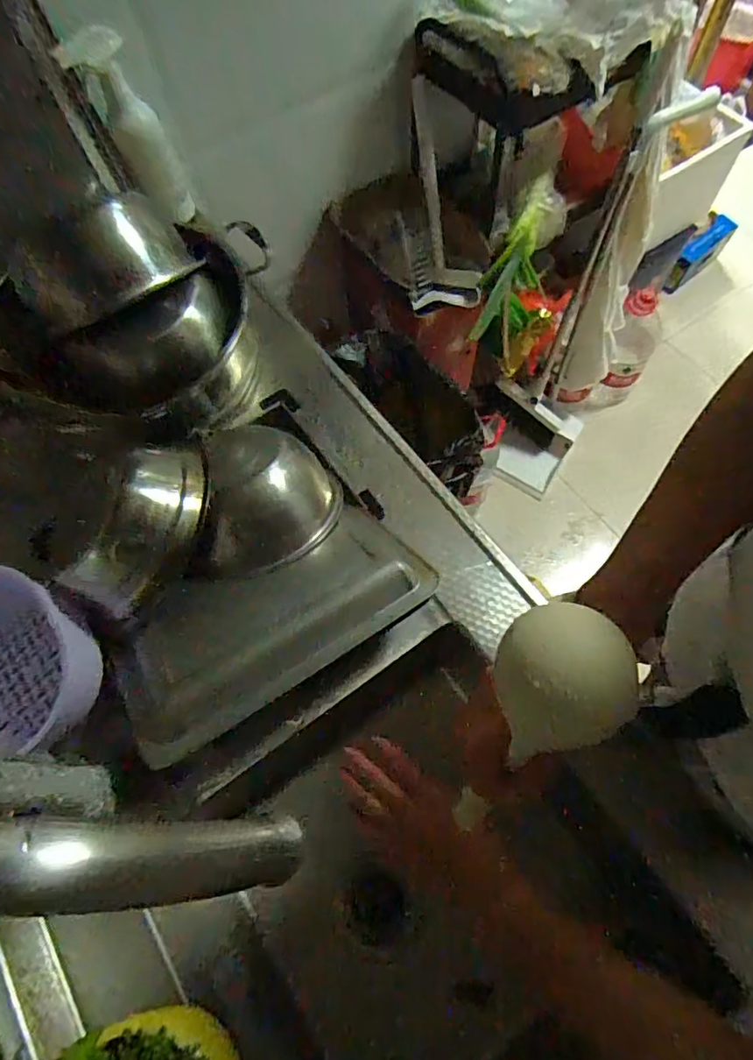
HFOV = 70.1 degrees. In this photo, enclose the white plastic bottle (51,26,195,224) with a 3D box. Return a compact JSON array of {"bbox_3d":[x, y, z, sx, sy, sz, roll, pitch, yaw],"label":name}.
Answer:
[{"bbox_3d":[-0.337,-0.545,0.744,0.092,0.231,0.048,-26,67,-8],"label":"white plastic bottle"}]

